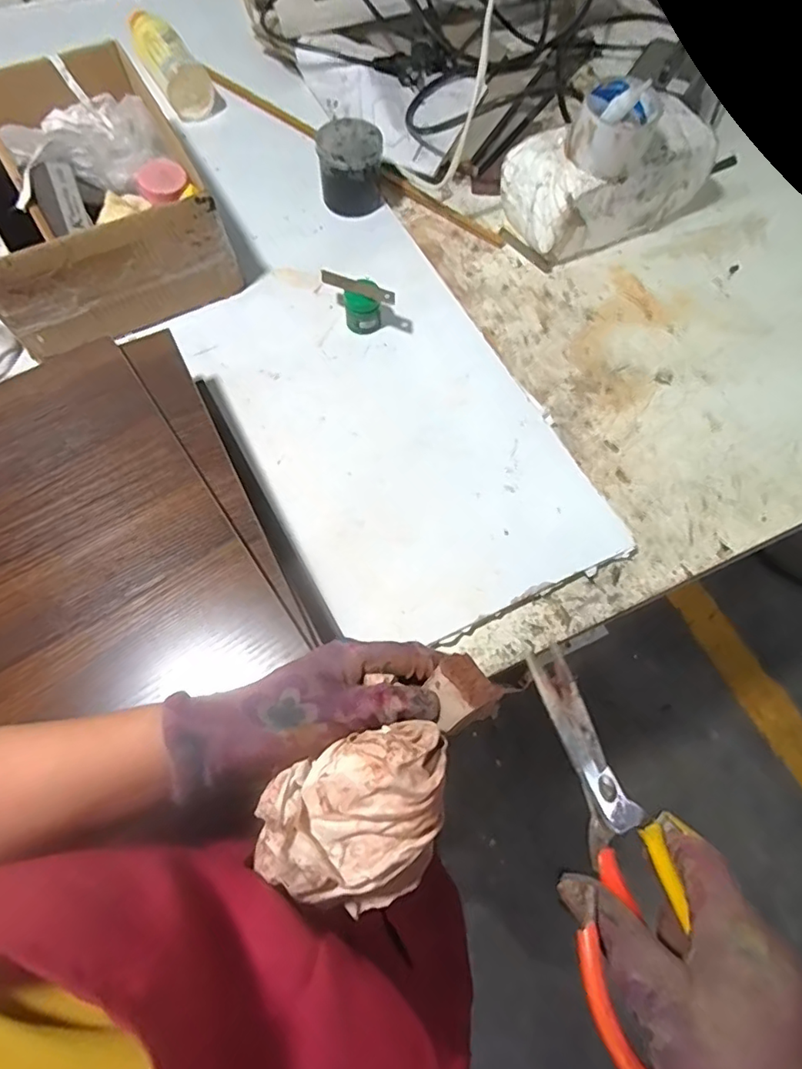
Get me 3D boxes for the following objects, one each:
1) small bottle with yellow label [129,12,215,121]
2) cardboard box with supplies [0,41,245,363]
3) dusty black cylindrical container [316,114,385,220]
[{"bbox_3d":[-0.328,-0.673,0.785,0.086,0.062,0.170,-25,68,-12],"label":"small bottle with yellow label"},{"bbox_3d":[-0.376,-0.393,0.632,0.250,0.118,0.320,-27,69,-13],"label":"cardboard box with supplies"},{"bbox_3d":[-0.064,-0.487,0.725,0.087,0.071,0.088,-4,66,-4],"label":"dusty black cylindrical container"}]

